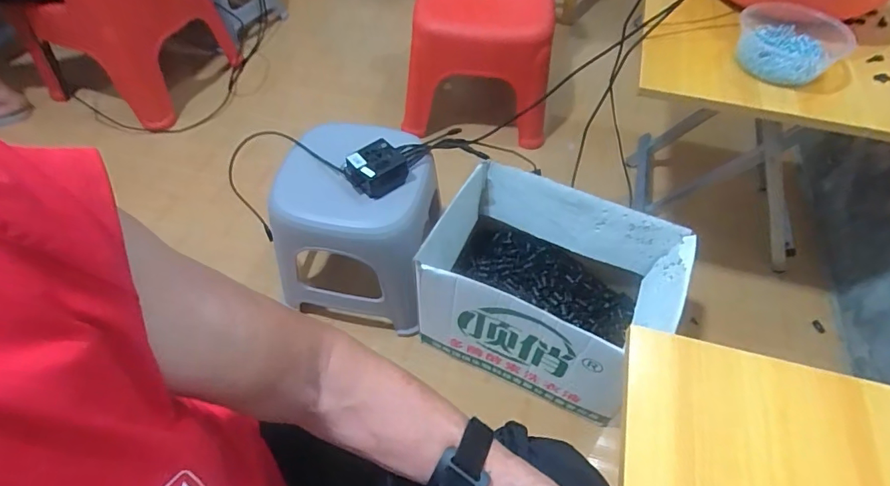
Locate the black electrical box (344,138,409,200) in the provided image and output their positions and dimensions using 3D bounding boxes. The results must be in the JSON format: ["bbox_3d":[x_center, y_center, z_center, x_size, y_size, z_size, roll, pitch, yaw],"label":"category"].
[{"bbox_3d":[-0.113,-0.125,0.812,0.096,0.047,0.083,-26,58,-19],"label":"black electrical box"}]

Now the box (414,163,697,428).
[{"bbox_3d":[0.181,0.083,0.877,0.401,0.244,0.279,20,56,14],"label":"box"}]

